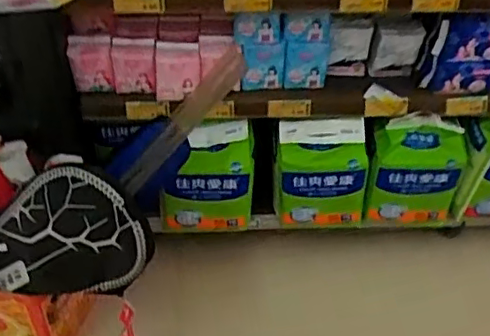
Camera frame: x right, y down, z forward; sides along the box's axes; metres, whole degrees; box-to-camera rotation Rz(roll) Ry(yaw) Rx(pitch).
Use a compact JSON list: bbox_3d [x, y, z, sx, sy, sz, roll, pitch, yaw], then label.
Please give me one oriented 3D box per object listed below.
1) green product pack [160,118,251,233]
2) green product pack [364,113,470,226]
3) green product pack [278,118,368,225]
[{"bbox_3d":[-0.082,0.034,1.283,0.192,0.267,0.099,-1,47,-4],"label":"green product pack"},{"bbox_3d":[0.371,0.018,1.322,0.212,0.262,0.091,1,47,-2],"label":"green product pack"},{"bbox_3d":[0.164,0.022,1.295,0.205,0.263,0.084,-2,47,-5],"label":"green product pack"}]

